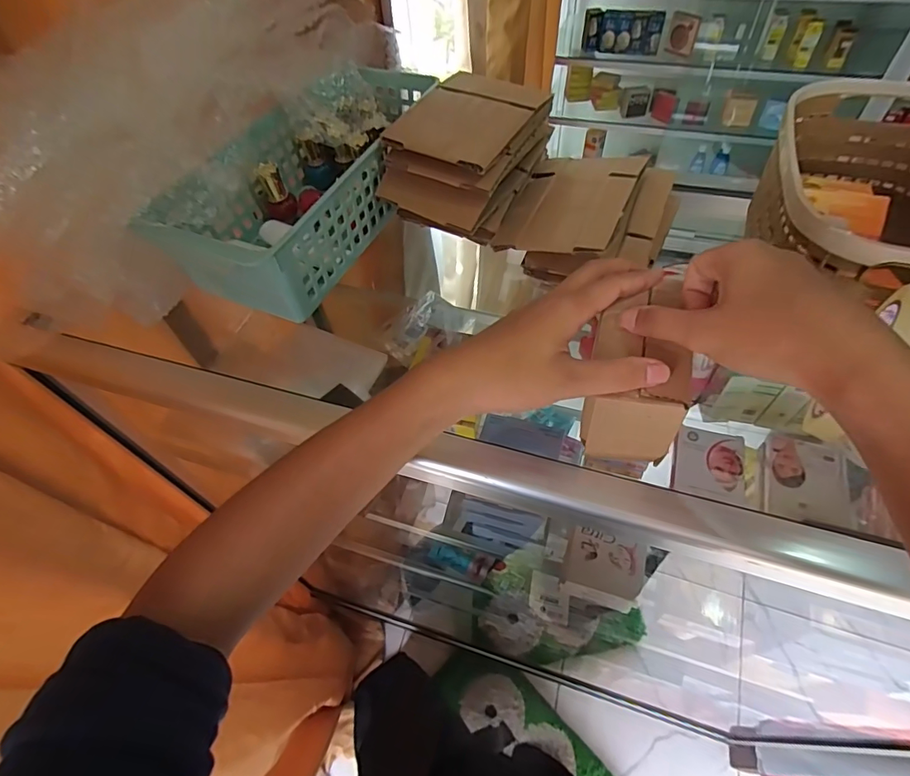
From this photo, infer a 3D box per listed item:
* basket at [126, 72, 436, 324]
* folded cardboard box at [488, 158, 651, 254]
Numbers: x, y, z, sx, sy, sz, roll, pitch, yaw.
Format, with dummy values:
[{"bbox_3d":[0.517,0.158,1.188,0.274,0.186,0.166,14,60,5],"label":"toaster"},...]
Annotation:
[{"bbox_3d":[-0.126,-0.206,0.466,0.141,0.082,0.298,22,59,19],"label":"basket"},{"bbox_3d":[0.103,-0.167,0.426,0.098,0.008,0.132,16,62,29],"label":"folded cardboard box"}]

